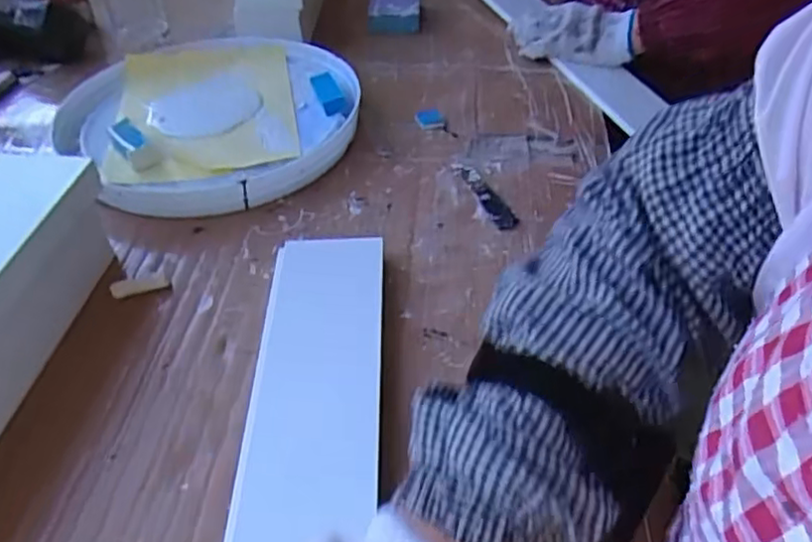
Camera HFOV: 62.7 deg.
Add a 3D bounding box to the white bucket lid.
[{"bbox_3d":[-0.204,-0.165,0.710,0.295,0.041,0.297,-2,43,1],"label":"white bucket lid"}]

